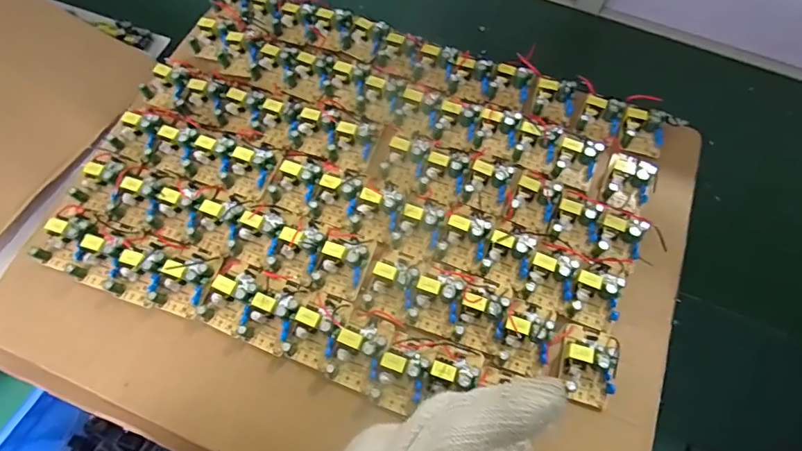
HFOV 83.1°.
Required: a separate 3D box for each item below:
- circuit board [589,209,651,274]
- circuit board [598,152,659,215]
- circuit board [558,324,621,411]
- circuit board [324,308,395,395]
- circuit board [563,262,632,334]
[{"bbox_3d":[0.170,0.010,0.351,0.034,0.013,0.047,21,70,8],"label":"circuit board"},{"bbox_3d":[0.189,-0.038,0.374,0.033,0.016,0.049,22,70,8],"label":"circuit board"},{"bbox_3d":[0.132,0.097,0.316,0.035,0.015,0.052,15,69,6],"label":"circuit board"},{"bbox_3d":[-0.029,0.088,0.321,0.035,0.016,0.052,22,70,8],"label":"circuit board"},{"bbox_3d":[0.147,0.048,0.336,0.037,0.016,0.055,23,70,9],"label":"circuit board"}]

